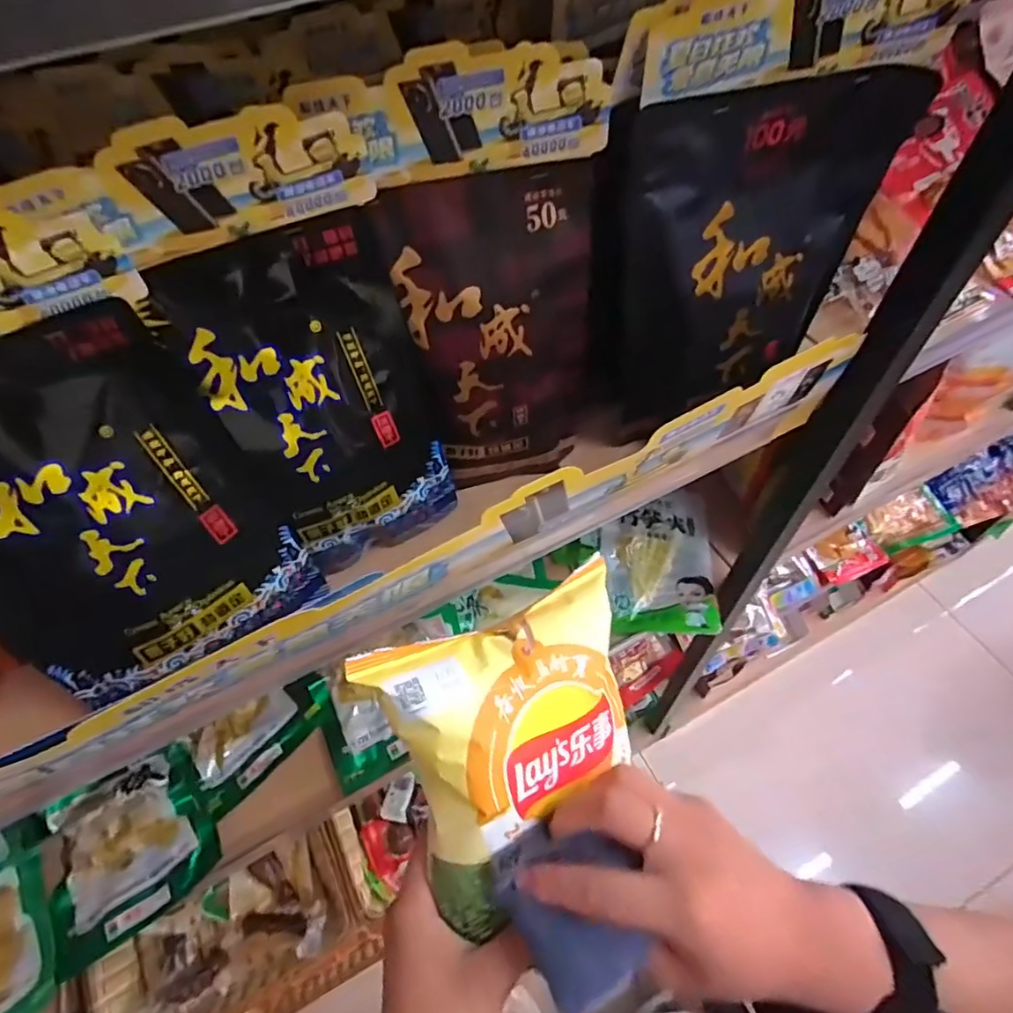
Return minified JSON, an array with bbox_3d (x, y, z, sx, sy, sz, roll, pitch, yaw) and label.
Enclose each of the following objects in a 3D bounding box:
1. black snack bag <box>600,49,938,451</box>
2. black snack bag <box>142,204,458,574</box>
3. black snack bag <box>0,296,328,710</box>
[{"bbox_3d":[0.140,-0.141,0.362,0.167,0.197,0.051,-21,59,-11],"label":"black snack bag"},{"bbox_3d":[-0.095,-0.050,0.339,0.111,0.202,0.040,-28,39,-20],"label":"black snack bag"},{"bbox_3d":[-0.199,0.013,0.300,0.138,0.189,0.019,-34,38,-18],"label":"black snack bag"}]

